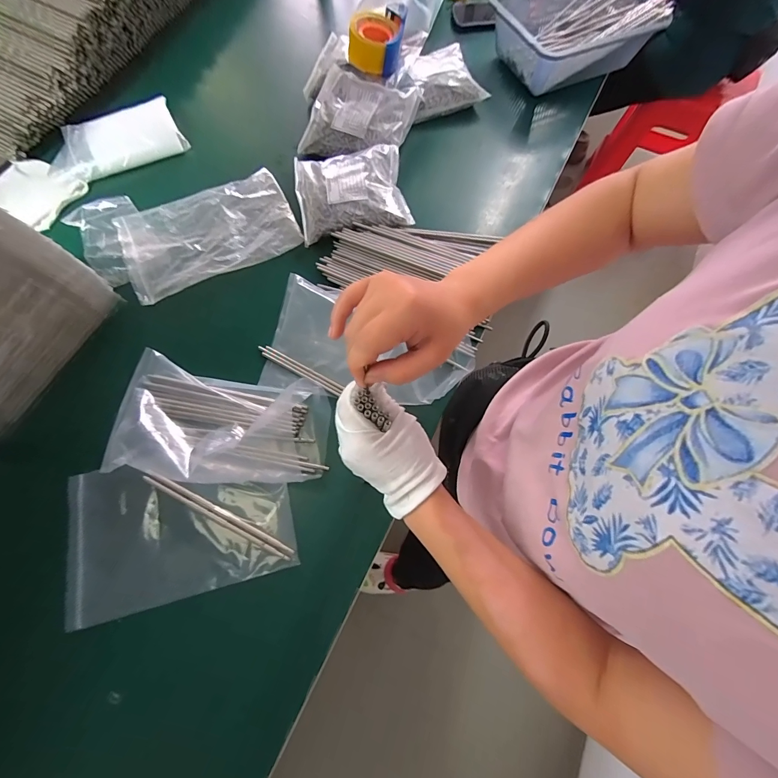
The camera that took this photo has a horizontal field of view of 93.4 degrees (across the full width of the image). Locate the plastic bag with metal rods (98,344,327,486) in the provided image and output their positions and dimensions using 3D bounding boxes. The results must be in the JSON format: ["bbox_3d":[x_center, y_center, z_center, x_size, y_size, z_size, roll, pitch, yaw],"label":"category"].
[{"bbox_3d":[-0.249,0.048,0.535,0.304,0.035,0.174,9,70,3],"label":"plastic bag with metal rods"}]

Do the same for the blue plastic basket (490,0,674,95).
[{"bbox_3d":[0.375,-0.752,0.765,0.287,0.103,0.243,-17,71,-6],"label":"blue plastic basket"}]

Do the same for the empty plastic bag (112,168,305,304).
[{"bbox_3d":[-0.323,-0.285,0.661,0.294,0.017,0.186,-25,72,-9],"label":"empty plastic bag"}]

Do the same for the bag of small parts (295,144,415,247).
[{"bbox_3d":[-0.069,-0.363,0.664,0.192,0.045,0.179,-10,70,-4],"label":"bag of small parts"}]

